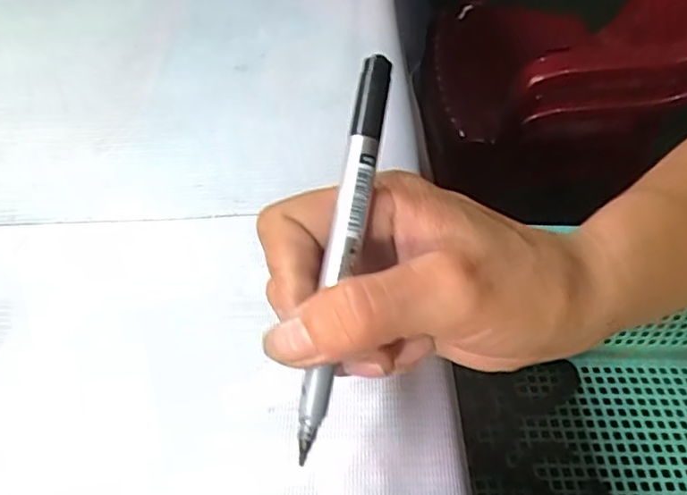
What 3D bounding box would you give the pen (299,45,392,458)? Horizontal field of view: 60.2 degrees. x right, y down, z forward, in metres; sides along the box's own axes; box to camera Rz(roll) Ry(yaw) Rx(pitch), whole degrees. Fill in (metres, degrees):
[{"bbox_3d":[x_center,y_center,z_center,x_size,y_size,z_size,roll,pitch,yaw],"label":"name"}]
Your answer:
[{"bbox_3d":[0.000,0.002,0.175,0.008,0.006,0.121,10,86,13],"label":"pen"}]

